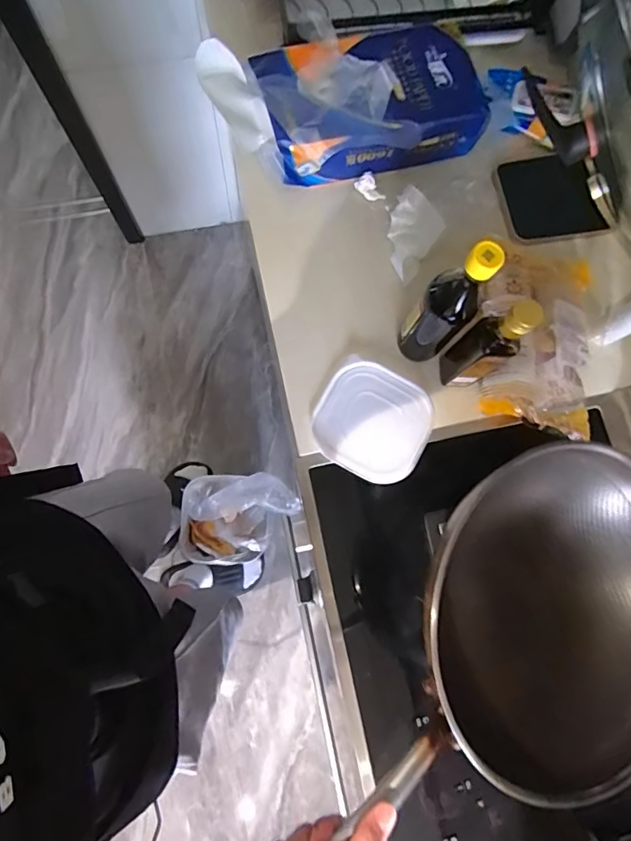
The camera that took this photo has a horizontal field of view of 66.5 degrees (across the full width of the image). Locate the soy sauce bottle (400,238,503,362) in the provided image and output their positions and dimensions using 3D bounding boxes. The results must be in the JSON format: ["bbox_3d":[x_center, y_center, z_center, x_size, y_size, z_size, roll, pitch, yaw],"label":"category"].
[{"bbox_3d":[0.149,-0.129,0.563,0.059,0.224,0.048,39,79,3],"label":"soy sauce bottle"}]

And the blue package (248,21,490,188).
[{"bbox_3d":[0.080,-0.461,0.691,0.306,0.114,0.165,-14,81,-7],"label":"blue package"}]

